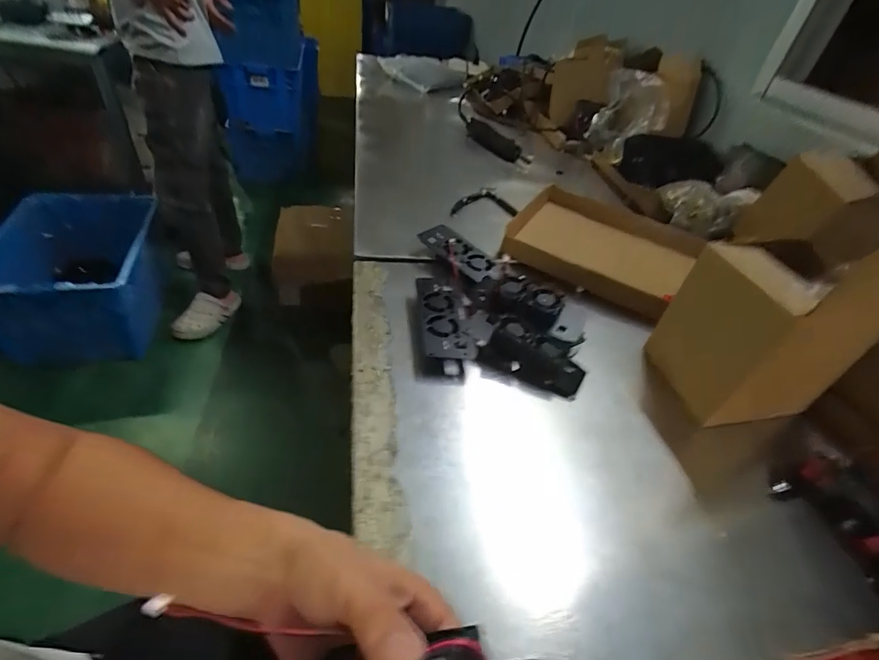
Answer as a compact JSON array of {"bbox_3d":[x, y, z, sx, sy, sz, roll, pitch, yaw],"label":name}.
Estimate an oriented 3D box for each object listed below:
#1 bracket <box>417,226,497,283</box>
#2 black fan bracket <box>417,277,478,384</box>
[{"bbox_3d":[0.029,-0.109,0.603,0.050,0.006,0.120,-36,64,-25],"label":"bracket"},{"bbox_3d":[0.005,-0.005,0.497,0.061,0.020,0.154,5,41,-7],"label":"black fan bracket"}]

